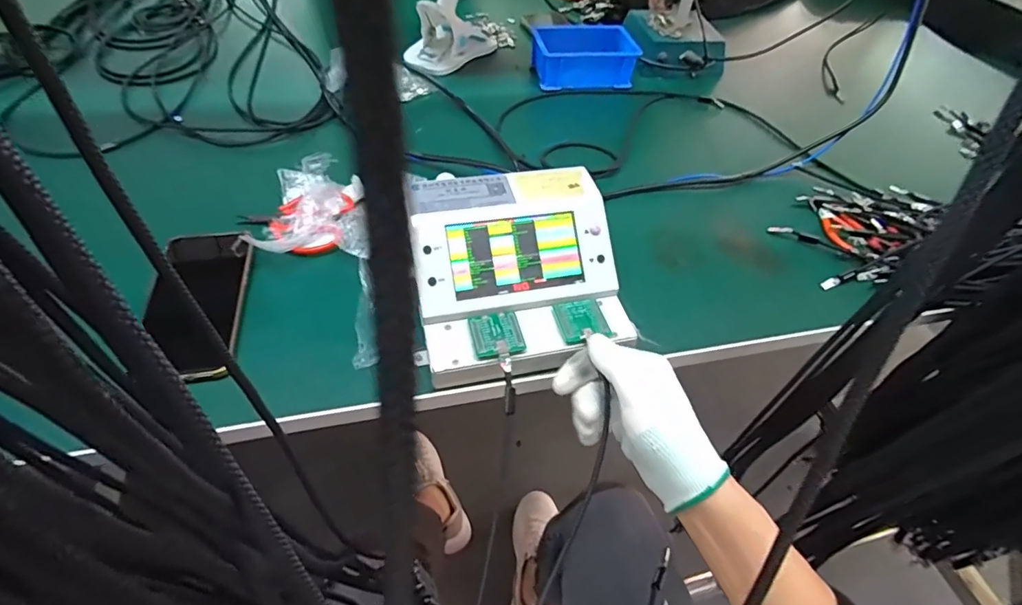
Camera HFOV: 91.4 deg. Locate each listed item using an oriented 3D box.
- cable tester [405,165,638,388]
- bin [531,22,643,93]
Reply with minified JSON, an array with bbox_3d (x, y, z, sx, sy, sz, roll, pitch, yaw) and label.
[{"bbox_3d":[0.005,-0.027,0.425,0.169,0.084,0.169,-8,52,-11],"label":"cable tester"},{"bbox_3d":[0.106,-0.365,0.734,0.148,0.047,0.094,-6,52,-10],"label":"bin"}]

